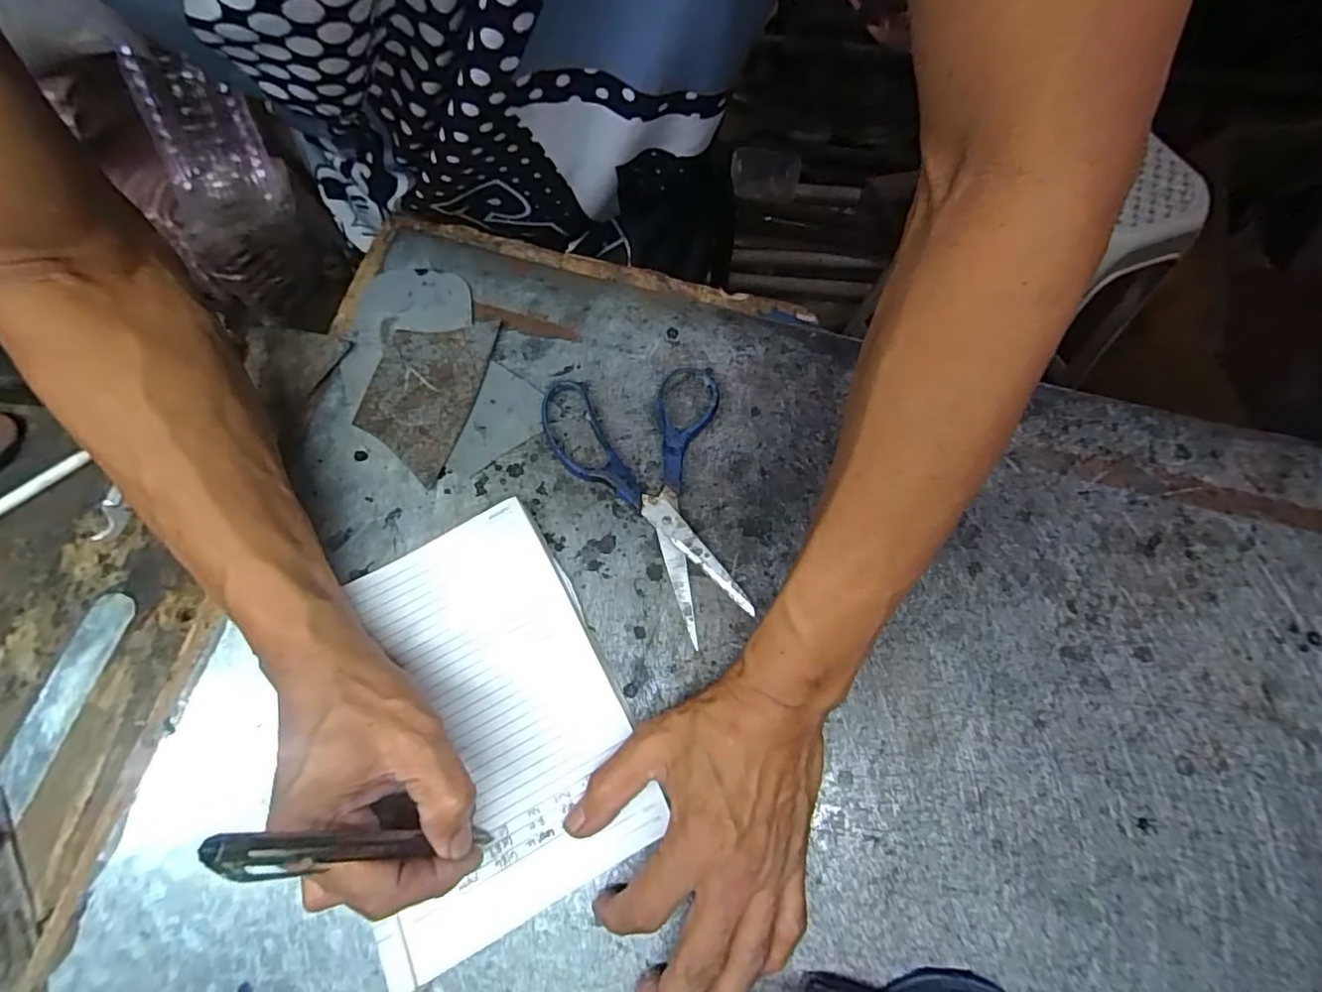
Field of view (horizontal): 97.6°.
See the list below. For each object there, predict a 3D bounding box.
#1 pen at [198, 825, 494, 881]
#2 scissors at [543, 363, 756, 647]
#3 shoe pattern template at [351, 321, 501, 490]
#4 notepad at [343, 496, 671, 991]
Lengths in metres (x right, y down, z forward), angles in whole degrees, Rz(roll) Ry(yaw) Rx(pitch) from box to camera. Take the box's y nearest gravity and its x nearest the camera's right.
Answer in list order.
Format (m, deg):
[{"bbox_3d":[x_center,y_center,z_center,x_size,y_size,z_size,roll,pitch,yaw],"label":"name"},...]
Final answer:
[{"bbox_3d":[-0.118,0.144,0.238,0.012,0.134,0.013,10,69,30],"label":"pen"},{"bbox_3d":[-0.008,0.001,0.348,0.107,0.015,0.163,-10,71,-3],"label":"scissors"},{"bbox_3d":[-0.151,-0.068,0.368,0.065,0.004,0.108,17,76,3],"label":"shoe pattern template"},{"bbox_3d":[-0.098,0.115,0.307,0.139,0.016,0.197,-23,72,-7],"label":"notepad"}]

